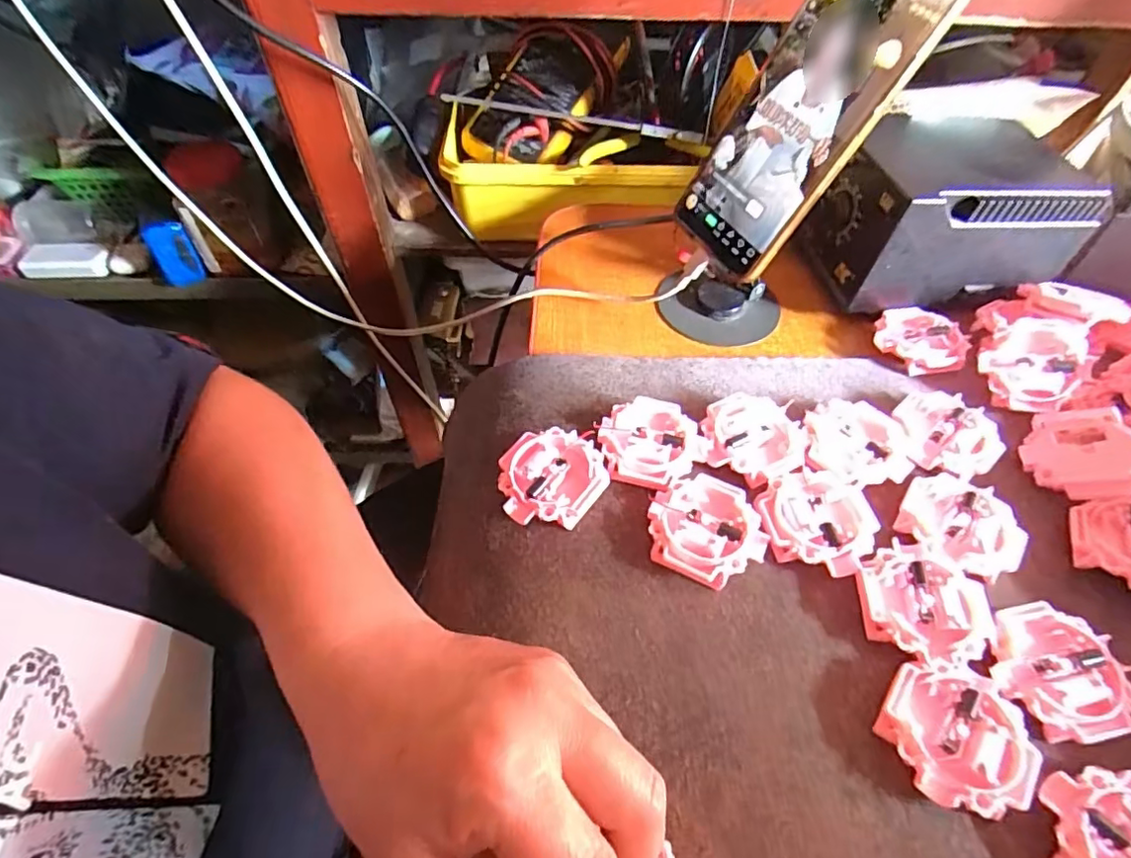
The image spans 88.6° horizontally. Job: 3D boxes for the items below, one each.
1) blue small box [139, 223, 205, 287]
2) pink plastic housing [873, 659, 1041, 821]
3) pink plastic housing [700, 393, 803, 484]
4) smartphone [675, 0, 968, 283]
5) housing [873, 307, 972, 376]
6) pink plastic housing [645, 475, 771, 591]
[{"bbox_3d":[-0.425,-0.188,0.628,0.043,0.069,0.012,-15,54,-12],"label":"blue small box"},{"bbox_3d":[0.153,0.121,0.228,0.052,0.015,0.052,1,53,-1],"label":"pink plastic housing"},{"bbox_3d":[0.101,0.006,0.316,0.052,0.016,0.053,1,53,-1],"label":"pink plastic housing"},{"bbox_3d":[0.121,-0.165,0.302,0.011,0.164,0.078,0,46,-38],"label":"smartphone"},{"bbox_3d":[0.223,-0.056,0.365,0.053,0.015,0.048,35,60,23],"label":"housing"},{"bbox_3d":[0.068,0.047,0.281,0.054,0.014,0.050,1,53,-1],"label":"pink plastic housing"}]

